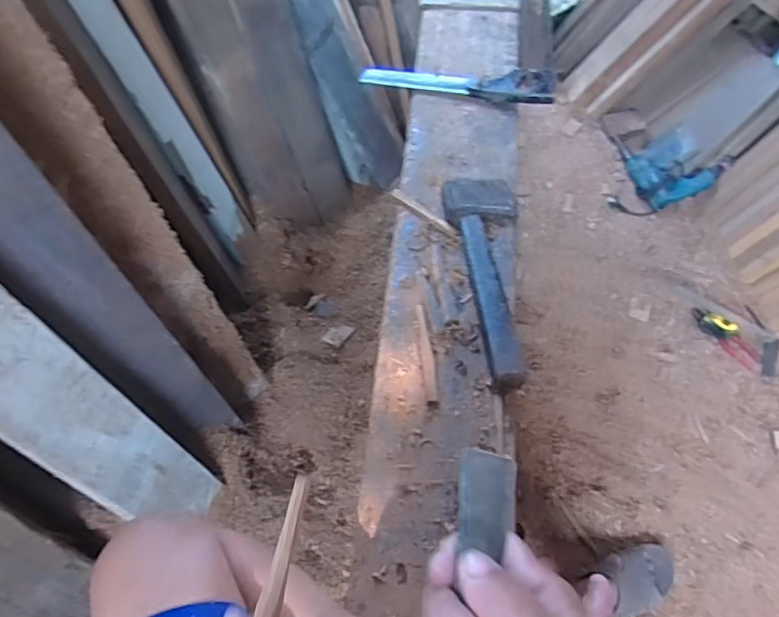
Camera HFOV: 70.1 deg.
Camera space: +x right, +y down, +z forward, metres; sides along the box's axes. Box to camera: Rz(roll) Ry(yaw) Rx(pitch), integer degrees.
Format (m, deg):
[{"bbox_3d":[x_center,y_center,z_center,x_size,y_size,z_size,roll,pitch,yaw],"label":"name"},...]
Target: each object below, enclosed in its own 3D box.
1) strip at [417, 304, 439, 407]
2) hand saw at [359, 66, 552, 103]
[{"bbox_3d":[0.048,0.059,0.722,0.016,0.009,0.138,-4,62,-3],"label":"strip"},{"bbox_3d":[0.119,-0.410,0.996,0.354,0.019,0.086,13,62,20],"label":"hand saw"}]

